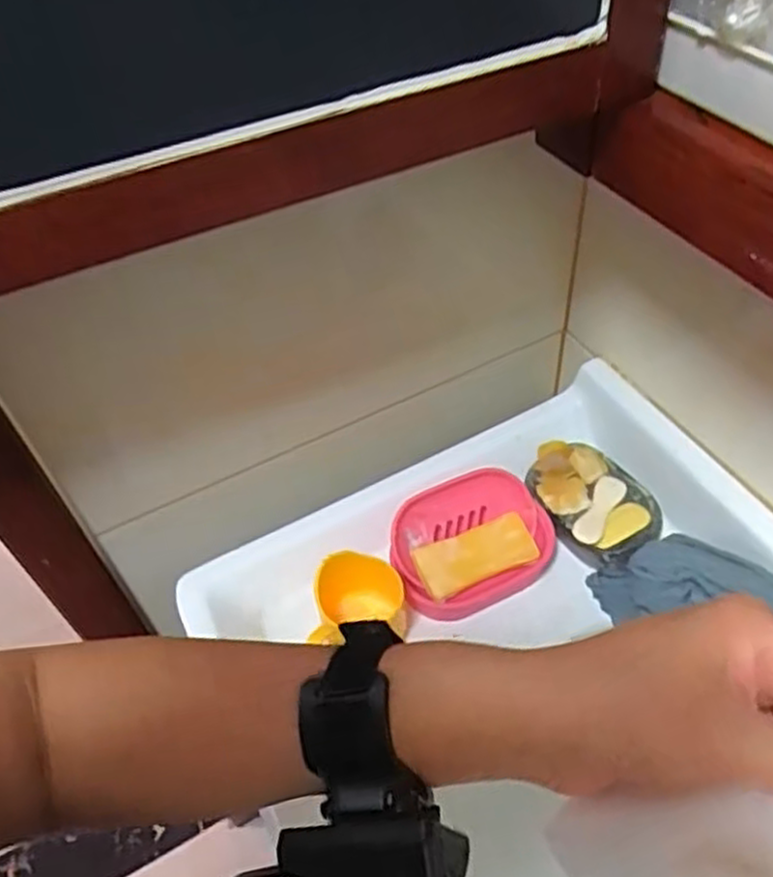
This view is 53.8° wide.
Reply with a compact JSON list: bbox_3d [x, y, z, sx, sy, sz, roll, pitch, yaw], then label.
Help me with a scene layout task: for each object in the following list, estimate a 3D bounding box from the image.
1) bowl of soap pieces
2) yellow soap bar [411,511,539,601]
[{"bbox_3d":[0.206,0.056,0.756,0.095,0.029,0.134,-28,53,-18],"label":"bowl of soap pieces"},{"bbox_3d":[0.085,0.110,0.721,0.110,0.017,0.053,-19,51,-11],"label":"yellow soap bar"}]

